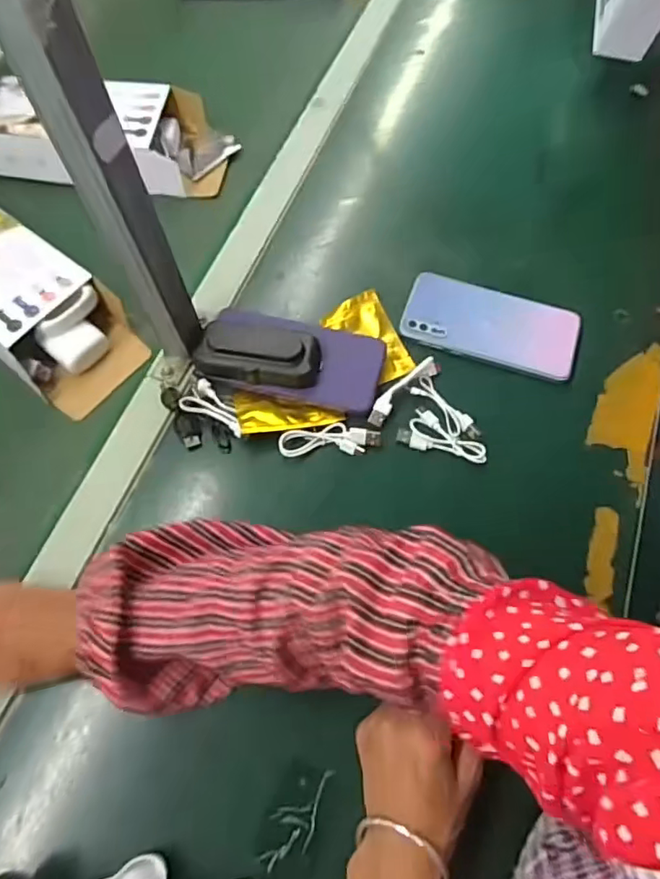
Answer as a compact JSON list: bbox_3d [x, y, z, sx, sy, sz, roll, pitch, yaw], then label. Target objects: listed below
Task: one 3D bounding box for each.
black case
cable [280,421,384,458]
[{"bbox_3d":[-0.063,-0.075,0.495,0.108,0.032,0.052,8,73,0],"label":"black case"},{"bbox_3d":[0.001,-0.001,0.481,0.086,0.012,0.029,-2,73,-3],"label":"cable"}]

